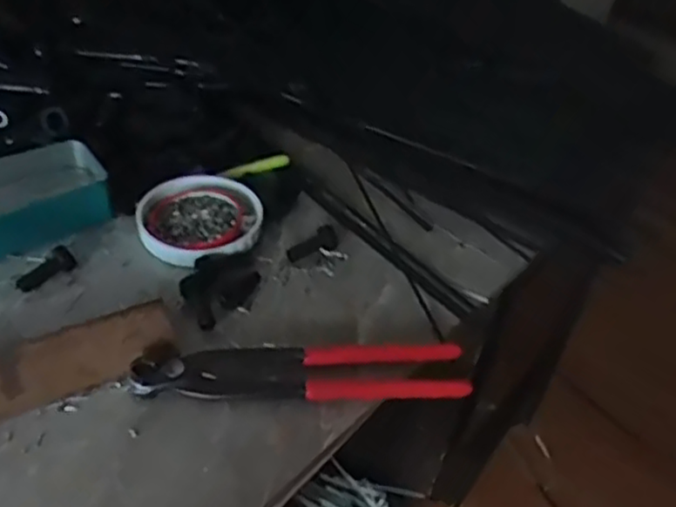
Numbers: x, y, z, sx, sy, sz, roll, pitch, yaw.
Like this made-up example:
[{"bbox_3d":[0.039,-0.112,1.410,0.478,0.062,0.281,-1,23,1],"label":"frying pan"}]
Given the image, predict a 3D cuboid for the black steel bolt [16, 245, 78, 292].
[{"bbox_3d":[-0.196,0.009,0.464,0.013,0.016,0.038,35,51,27],"label":"black steel bolt"}]

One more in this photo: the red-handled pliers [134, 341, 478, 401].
[{"bbox_3d":[-0.021,0.067,0.418,0.192,0.015,0.045,2,42,-5],"label":"red-handled pliers"}]

